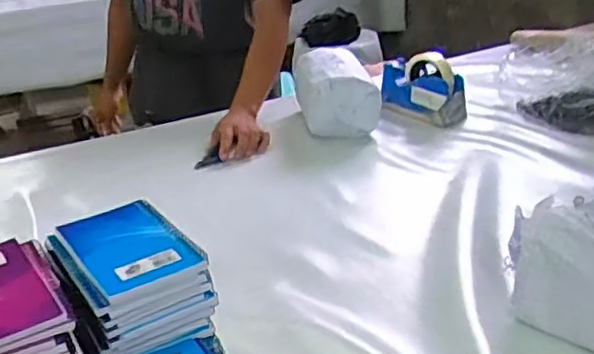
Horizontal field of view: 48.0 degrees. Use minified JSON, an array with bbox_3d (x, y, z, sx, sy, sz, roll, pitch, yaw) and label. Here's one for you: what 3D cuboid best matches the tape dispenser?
[{"bbox_3d":[0.226,-0.169,1.231,0.084,0.113,0.176,-22,32,-36],"label":"tape dispenser"}]

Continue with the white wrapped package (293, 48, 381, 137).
[{"bbox_3d":[0.071,-0.150,1.196,0.137,0.121,0.177,-4,25,-3],"label":"white wrapped package"}]

